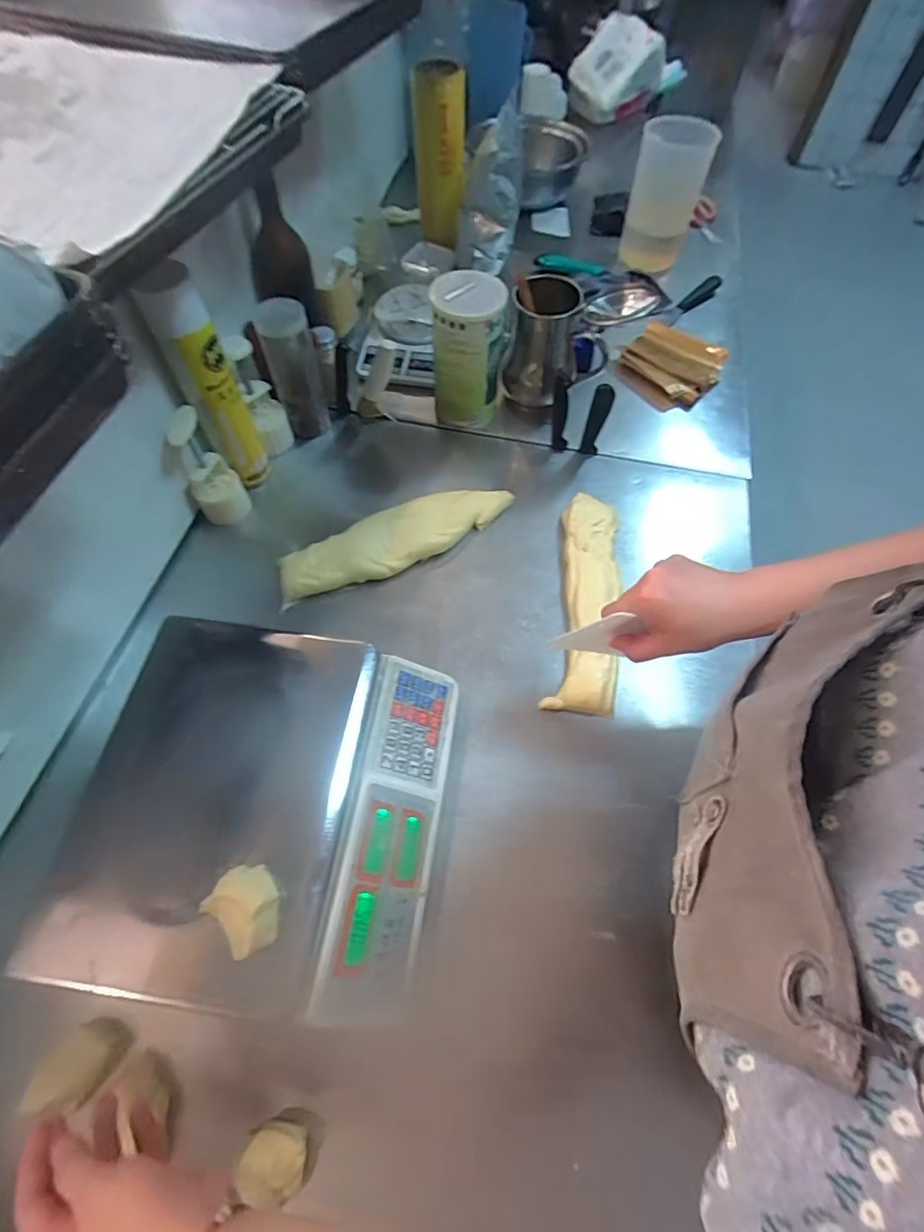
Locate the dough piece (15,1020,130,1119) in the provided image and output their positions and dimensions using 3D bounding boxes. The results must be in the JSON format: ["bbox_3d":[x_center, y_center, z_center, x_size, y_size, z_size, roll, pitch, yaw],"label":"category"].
[{"bbox_3d":[-0.332,0.385,0.459,0.047,0.053,0.066,36,72,18],"label":"dough piece"}]

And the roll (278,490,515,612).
[{"bbox_3d":[-0.084,-0.106,0.720,0.341,0.048,0.081,-26,63,-15],"label":"roll"}]

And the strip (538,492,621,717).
[{"bbox_3d":[0.165,-0.027,0.700,0.082,0.034,0.313,9,60,4],"label":"strip"}]

